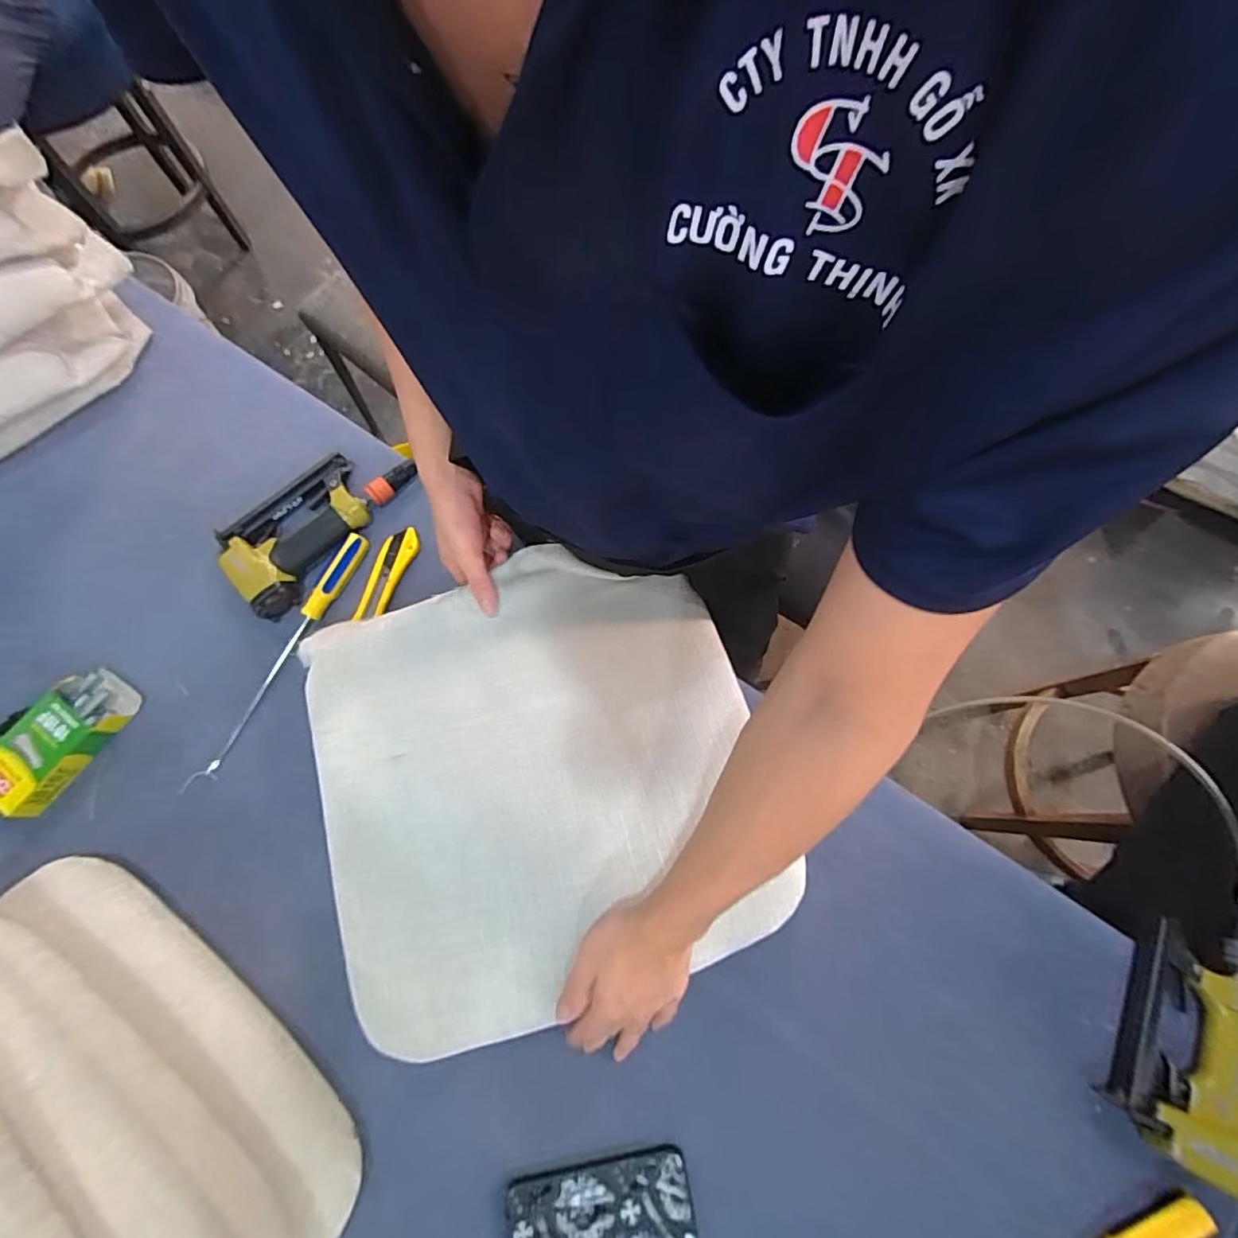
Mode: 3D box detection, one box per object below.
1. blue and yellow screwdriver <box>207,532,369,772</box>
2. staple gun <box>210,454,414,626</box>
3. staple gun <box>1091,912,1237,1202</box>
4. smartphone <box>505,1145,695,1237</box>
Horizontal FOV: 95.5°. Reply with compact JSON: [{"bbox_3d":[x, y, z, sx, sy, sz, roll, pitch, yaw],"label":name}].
[{"bbox_3d":[-0.389,0.029,0.656,0.030,0.033,0.304,26,72,9],"label":"blue and yellow screwdriver"},{"bbox_3d":[-0.392,-0.124,0.706,0.128,0.041,0.238,33,74,11],"label":"staple gun"},{"bbox_3d":[0.539,0.379,0.521,0.117,0.044,0.223,26,72,9],"label":"staple gun"},{"bbox_3d":[-0.016,0.529,0.492,0.159,0.016,0.079,-9,70,-3],"label":"smartphone"}]

